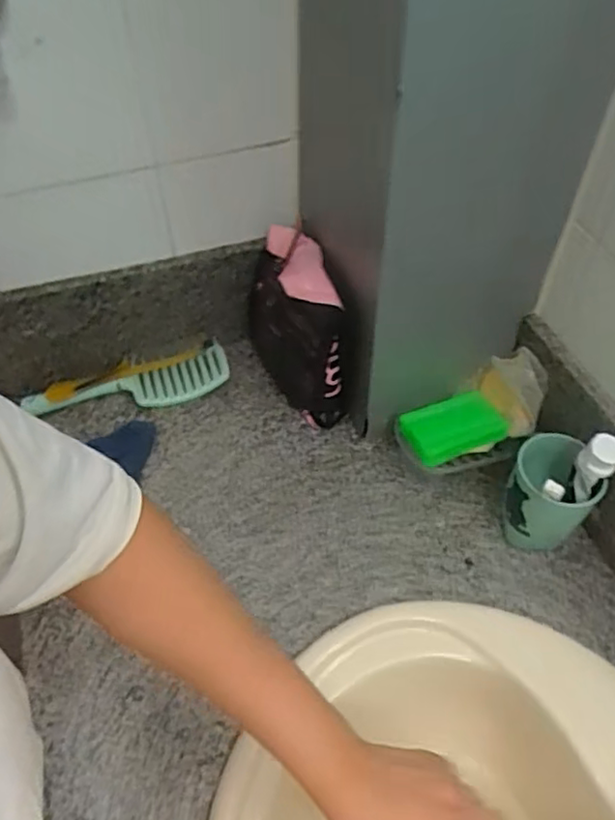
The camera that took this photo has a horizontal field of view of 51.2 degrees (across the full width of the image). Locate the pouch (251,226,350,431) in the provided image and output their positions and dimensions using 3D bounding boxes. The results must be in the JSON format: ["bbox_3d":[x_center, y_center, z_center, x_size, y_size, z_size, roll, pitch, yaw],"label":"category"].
[{"bbox_3d":[-0.011,-0.103,0.776,0.069,0.201,0.179,-19,52,-15],"label":"pouch"}]

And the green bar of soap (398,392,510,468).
[{"bbox_3d":[0.166,0.017,0.722,0.106,0.034,0.063,-15,53,-11],"label":"green bar of soap"}]

